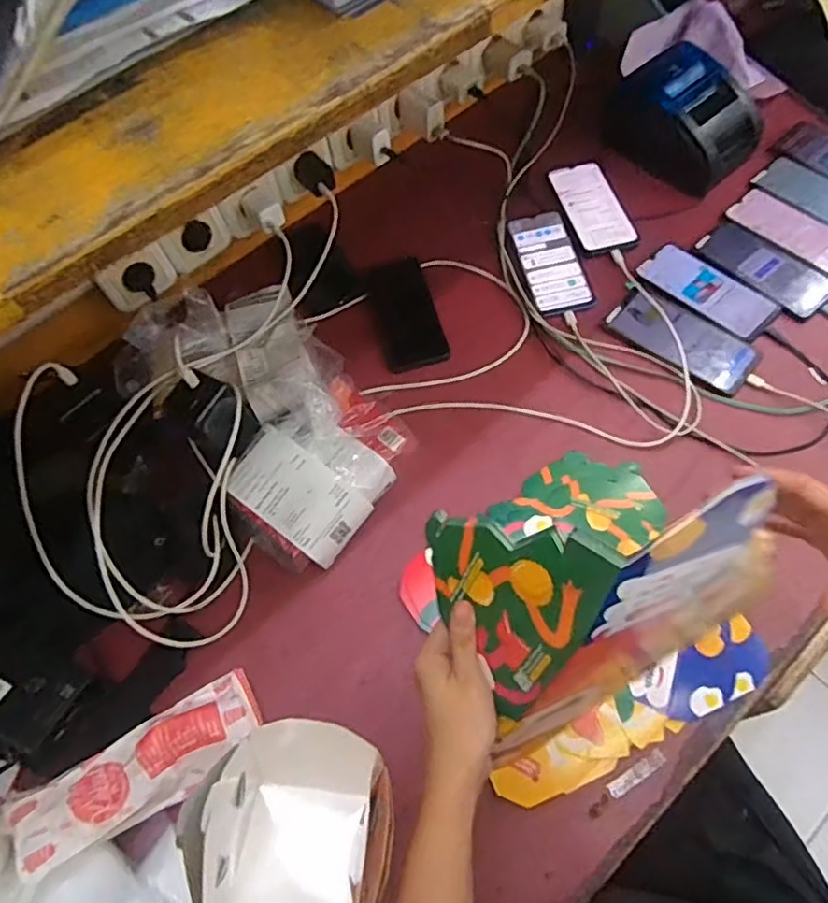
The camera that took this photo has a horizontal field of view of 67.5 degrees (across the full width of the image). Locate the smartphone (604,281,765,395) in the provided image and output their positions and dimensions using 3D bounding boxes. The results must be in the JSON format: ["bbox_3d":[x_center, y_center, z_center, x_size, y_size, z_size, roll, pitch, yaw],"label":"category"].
[{"bbox_3d":[0.318,-0.138,0.726,0.165,0.011,0.085,36,71,21],"label":"smartphone"}]

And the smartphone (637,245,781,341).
[{"bbox_3d":[0.362,-0.199,0.764,0.074,0.006,0.162,-42,66,-16],"label":"smartphone"}]

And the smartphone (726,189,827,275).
[{"bbox_3d":[0.491,-0.286,0.795,0.075,0.006,0.161,-43,67,-16],"label":"smartphone"}]

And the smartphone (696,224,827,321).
[{"bbox_3d":[0.441,-0.232,0.773,0.081,0.004,0.161,-39,66,-15],"label":"smartphone"}]

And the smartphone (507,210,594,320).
[{"bbox_3d":[0.176,-0.245,0.802,0.072,0.014,0.164,-14,62,-2],"label":"smartphone"}]

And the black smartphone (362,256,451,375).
[{"bbox_3d":[-0.012,-0.174,0.785,0.076,0.015,0.164,-16,62,-3],"label":"black smartphone"}]

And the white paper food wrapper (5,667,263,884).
[{"bbox_3d":[-0.228,0.268,0.525,0.197,0.038,0.068,-30,66,-15],"label":"white paper food wrapper"}]

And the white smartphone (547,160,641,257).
[{"bbox_3d":[0.240,-0.331,0.837,0.078,0.013,0.166,-15,62,-3],"label":"white smartphone"}]

